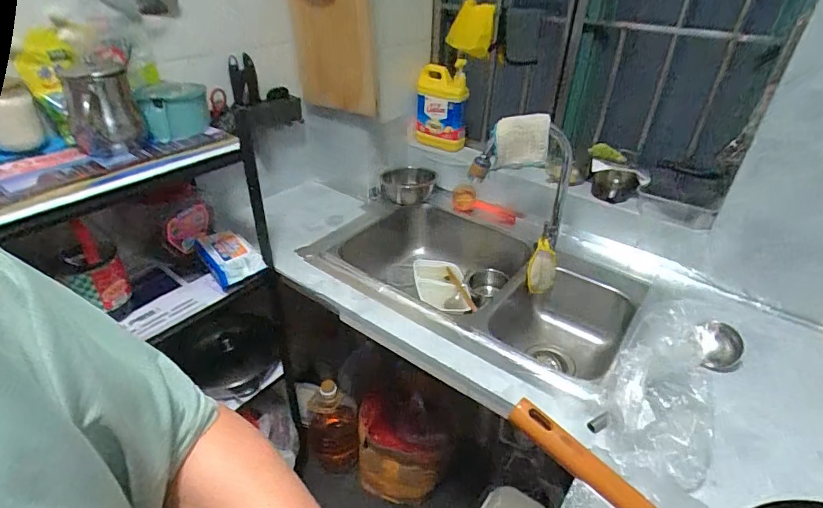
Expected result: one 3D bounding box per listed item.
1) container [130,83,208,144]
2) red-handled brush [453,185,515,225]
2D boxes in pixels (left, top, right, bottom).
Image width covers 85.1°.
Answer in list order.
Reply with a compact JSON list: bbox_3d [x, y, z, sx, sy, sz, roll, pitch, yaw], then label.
[{"bbox_3d":[-0.477,-0.296,0.908,0.134,0.087,0.127,-14,38,-21],"label":"container"},{"bbox_3d":[0.210,-0.145,1.288,0.200,0.075,0.046,17,38,21],"label":"red-handled brush"}]

